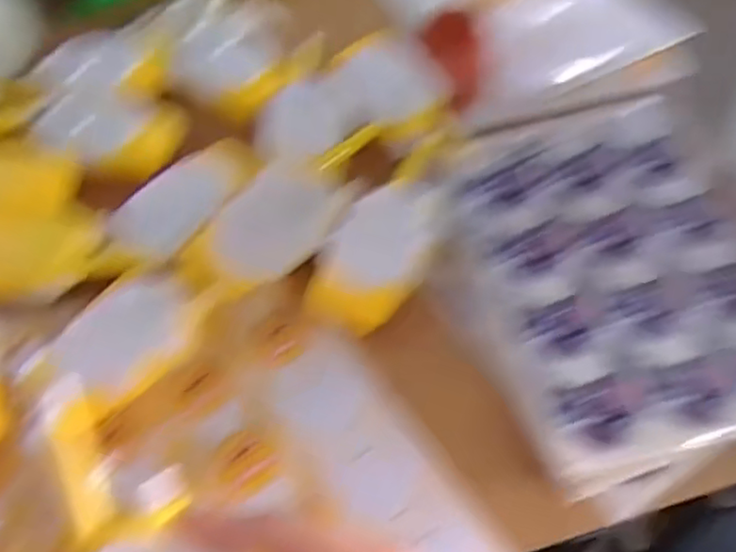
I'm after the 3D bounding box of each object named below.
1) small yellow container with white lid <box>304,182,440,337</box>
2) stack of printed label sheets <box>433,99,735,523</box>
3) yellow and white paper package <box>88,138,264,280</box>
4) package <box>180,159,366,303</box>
[{"bbox_3d":[0.010,-0.019,0.459,0.064,0.017,0.126,24,63,17],"label":"small yellow container with white lid"},{"bbox_3d":[0.169,-0.004,0.449,0.210,0.012,0.277,-14,58,-5],"label":"stack of printed label sheets"},{"bbox_3d":[-0.136,-0.051,0.468,0.065,0.024,0.136,34,66,22],"label":"yellow and white paper package"},{"bbox_3d":[-0.068,-0.034,0.458,0.067,0.022,0.124,33,66,22],"label":"package"}]

